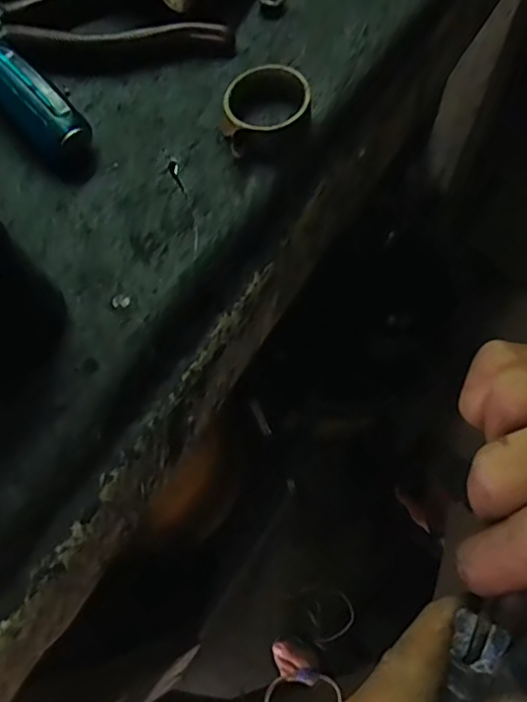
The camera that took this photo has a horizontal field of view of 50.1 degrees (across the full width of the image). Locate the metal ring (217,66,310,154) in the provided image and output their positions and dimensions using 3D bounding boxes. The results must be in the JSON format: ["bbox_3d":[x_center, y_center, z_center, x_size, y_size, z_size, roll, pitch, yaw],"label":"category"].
[{"bbox_3d":[0.001,-0.120,0.285,0.045,0.020,0.042,-1,70,1],"label":"metal ring"}]

